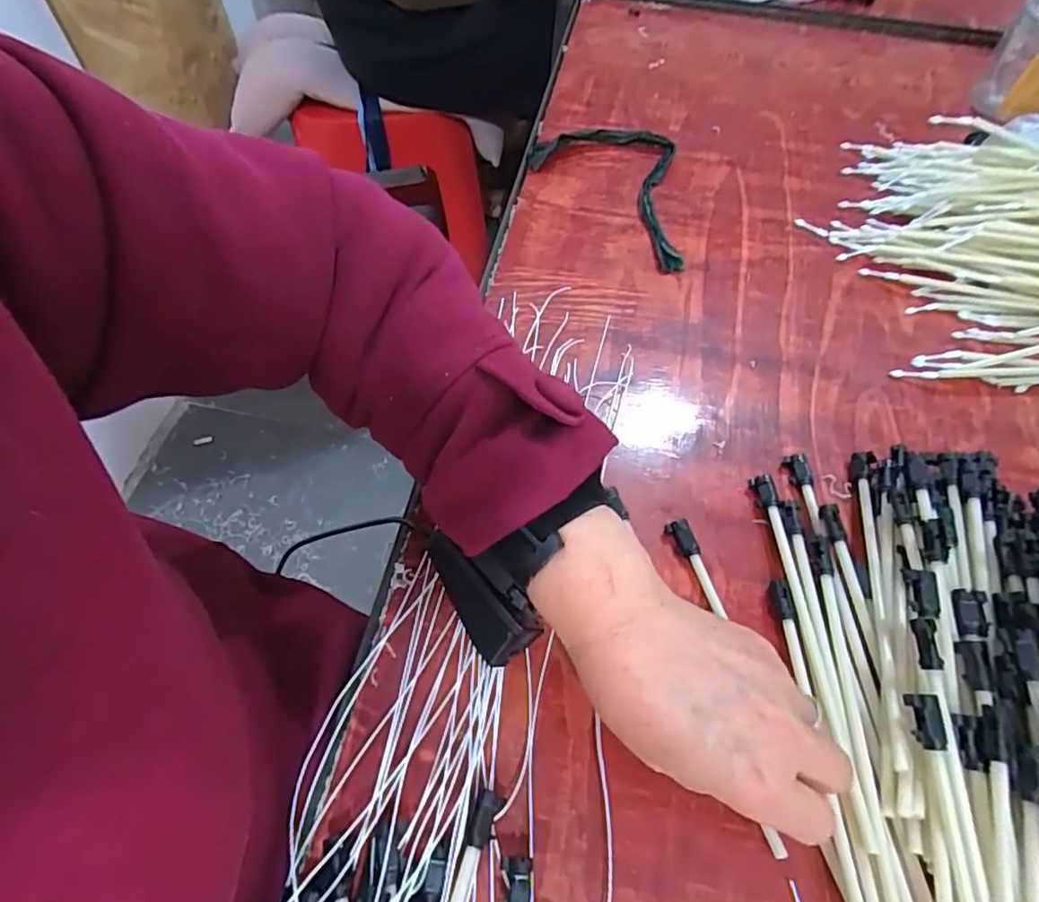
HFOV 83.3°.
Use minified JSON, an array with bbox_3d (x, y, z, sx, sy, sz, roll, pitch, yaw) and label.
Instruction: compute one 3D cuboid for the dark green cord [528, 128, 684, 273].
[{"bbox_3d":[0.116,-0.248,0.540,0.124,0.013,0.197,-32,64,-20],"label":"dark green cord"}]

